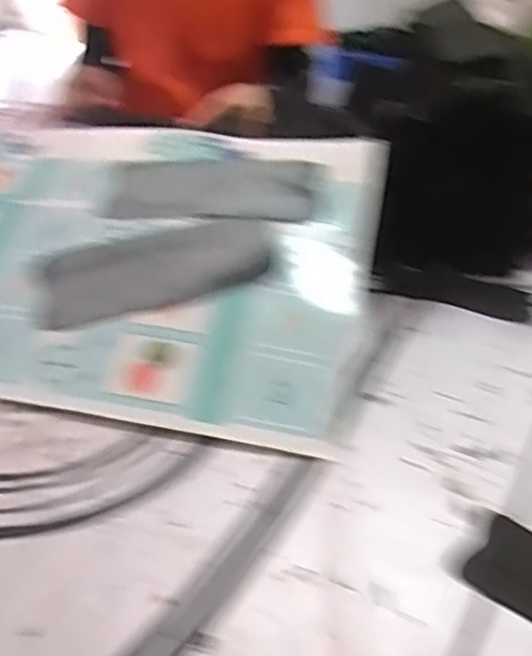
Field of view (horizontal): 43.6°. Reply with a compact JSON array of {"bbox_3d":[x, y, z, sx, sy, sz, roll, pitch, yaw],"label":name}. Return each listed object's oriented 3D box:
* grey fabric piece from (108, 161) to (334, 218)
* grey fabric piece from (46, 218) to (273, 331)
[{"bbox_3d":[-0.048,-0.145,0.695,0.219,0.014,0.088,-1,52,-7],"label":"grey fabric piece"},{"bbox_3d":[-0.101,-0.058,0.627,0.215,0.013,0.086,-15,60,-9],"label":"grey fabric piece"}]

